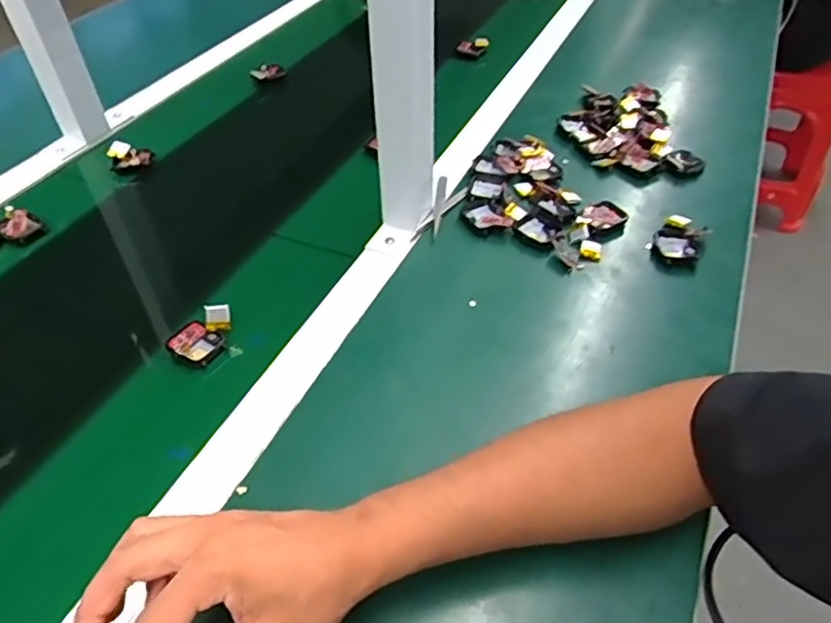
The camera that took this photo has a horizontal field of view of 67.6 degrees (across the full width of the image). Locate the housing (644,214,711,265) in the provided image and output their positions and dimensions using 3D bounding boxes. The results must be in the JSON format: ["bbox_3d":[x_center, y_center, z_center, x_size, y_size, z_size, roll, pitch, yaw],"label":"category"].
[{"bbox_3d":[0.257,-0.067,0.606,0.046,0.013,0.068,32,53,28],"label":"housing"}]

